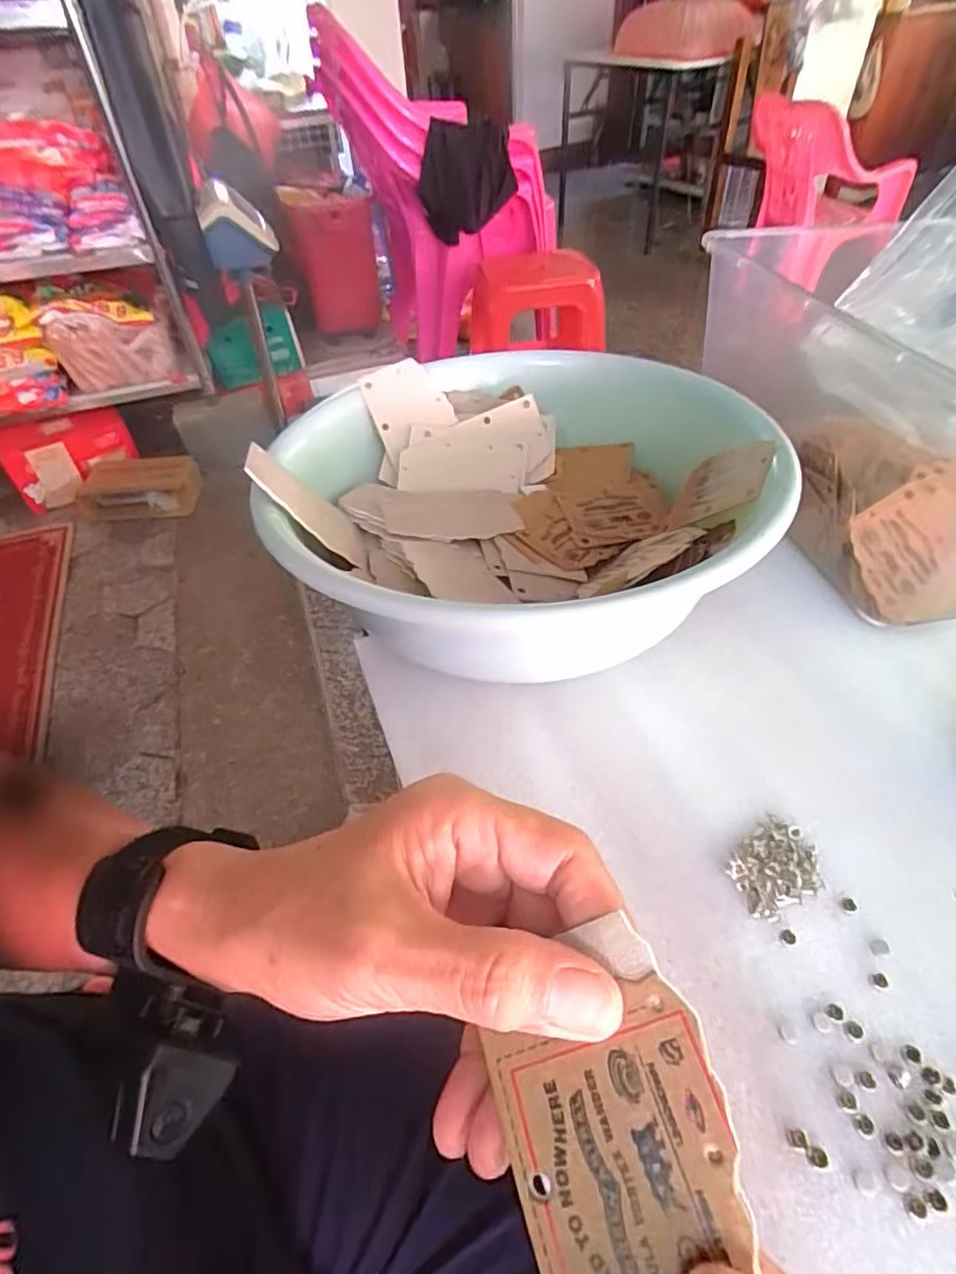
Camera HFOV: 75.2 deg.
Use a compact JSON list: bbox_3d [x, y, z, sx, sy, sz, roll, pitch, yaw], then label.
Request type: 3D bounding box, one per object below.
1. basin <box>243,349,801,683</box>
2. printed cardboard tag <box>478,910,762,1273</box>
[{"bbox_3d":[0.021,-0.103,0.387,0.285,0.092,0.267,-2,53,3],"label":"basin"},{"bbox_3d":[0.031,0.115,0.148,0.053,0.004,0.078,-25,58,14],"label":"printed cardboard tag"}]

